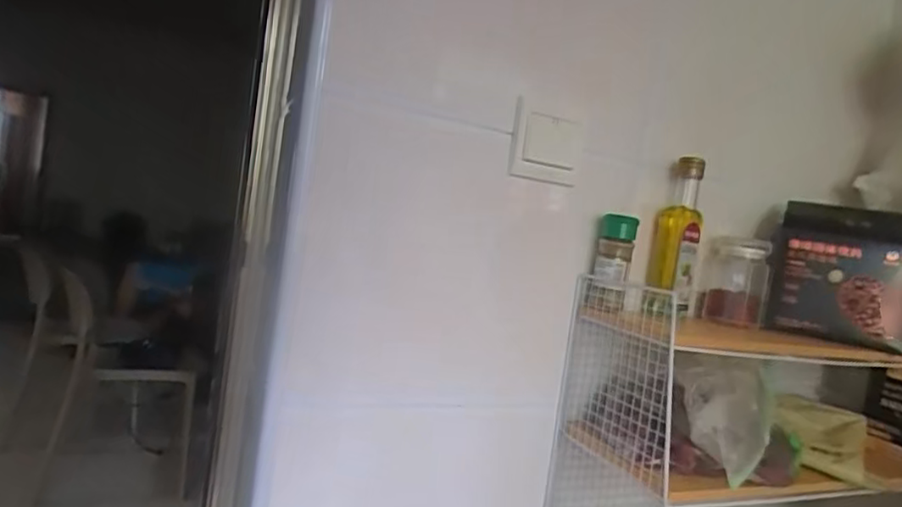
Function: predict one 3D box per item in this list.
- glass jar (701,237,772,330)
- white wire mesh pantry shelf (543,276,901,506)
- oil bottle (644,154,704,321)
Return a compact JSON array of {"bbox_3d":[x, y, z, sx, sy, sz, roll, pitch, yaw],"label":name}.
[{"bbox_3d":[0.348,0.035,0.742,0.069,0.102,0.069,9,3,25],"label":"glass jar"},{"bbox_3d":[0.316,0.247,0.649,0.323,0.374,0.275,6,3,-25],"label":"white wire mesh pantry shelf"},{"bbox_3d":[0.267,-0.016,0.719,0.054,0.182,0.061,9,3,24],"label":"oil bottle"}]

